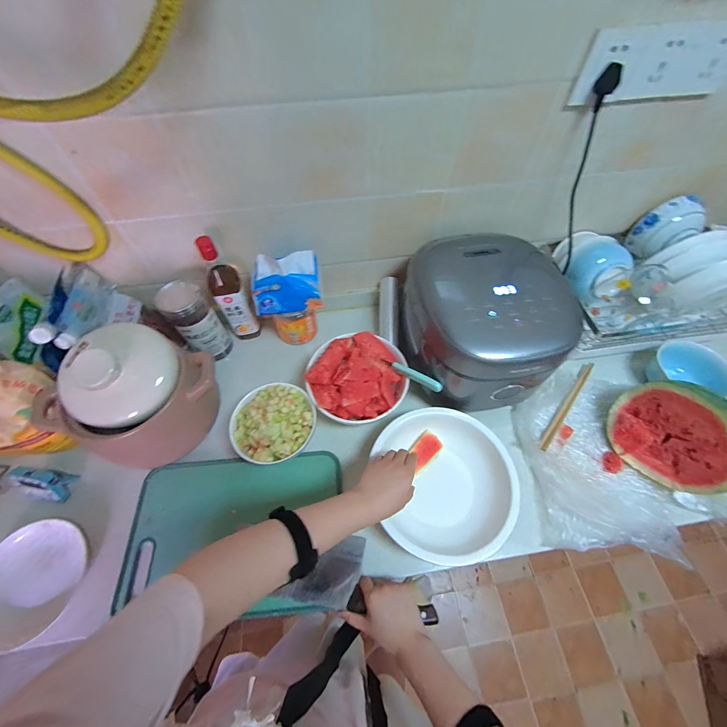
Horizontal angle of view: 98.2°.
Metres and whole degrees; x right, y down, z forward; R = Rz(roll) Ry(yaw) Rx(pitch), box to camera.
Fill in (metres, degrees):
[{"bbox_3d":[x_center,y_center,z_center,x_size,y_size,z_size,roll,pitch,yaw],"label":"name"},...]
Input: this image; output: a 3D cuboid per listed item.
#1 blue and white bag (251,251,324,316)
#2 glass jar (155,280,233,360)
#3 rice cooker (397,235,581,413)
[{"bbox_3d":[-0.153,-0.158,0.617,0.137,0.096,0.076,-7,60,-4],"label":"blue and white bag"},{"bbox_3d":[-0.351,-0.084,0.670,0.081,0.174,0.081,0,60,0],"label":"glass jar"},{"bbox_3d":[0.219,-0.075,0.611,0.247,0.193,0.278,-9,60,-5],"label":"rice cooker"}]

